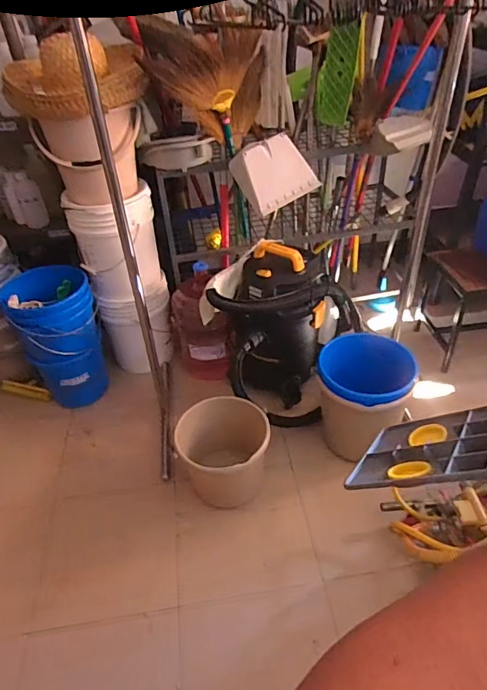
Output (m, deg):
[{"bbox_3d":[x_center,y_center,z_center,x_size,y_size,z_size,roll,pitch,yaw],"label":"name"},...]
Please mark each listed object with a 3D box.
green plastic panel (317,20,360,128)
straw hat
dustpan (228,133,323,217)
[{"bbox_3d":[0.305,-0.878,1.499,0.114,0.347,0.025,20,71,10],"label":"green plastic panel"},{"bbox_3d":[-0.492,-0.786,1.334,0.389,0.169,0.309,-21,41,-20],"label":"straw hat"},{"bbox_3d":[0.103,-0.594,1.594,0.253,0.225,0.100,-30,13,-15],"label":"dustpan"}]

